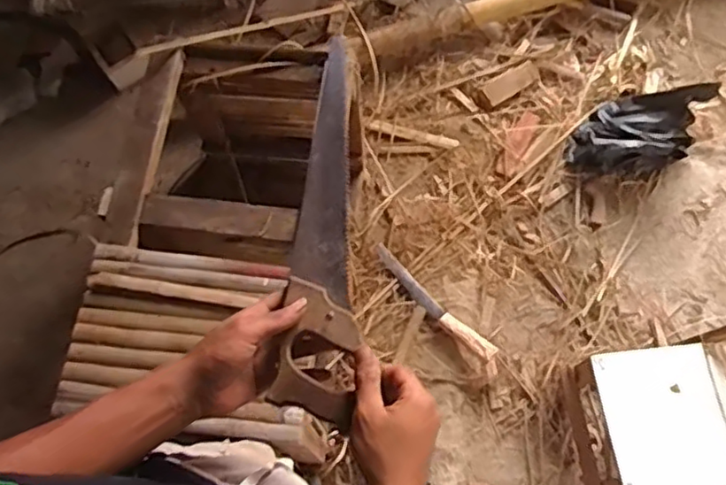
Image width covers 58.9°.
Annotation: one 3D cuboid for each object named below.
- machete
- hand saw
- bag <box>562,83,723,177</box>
[{"bbox_3d":[0.168,0.143,1.557,0.049,0.035,0.384,-43,74,-13],"label":"machete"},{"bbox_3d":[-0.036,-0.026,0.622,0.066,0.027,0.383,1,69,2],"label":"hand saw"},{"bbox_3d":[0.722,-0.292,1.687,0.258,0.131,0.334,33,74,13],"label":"bag"}]

